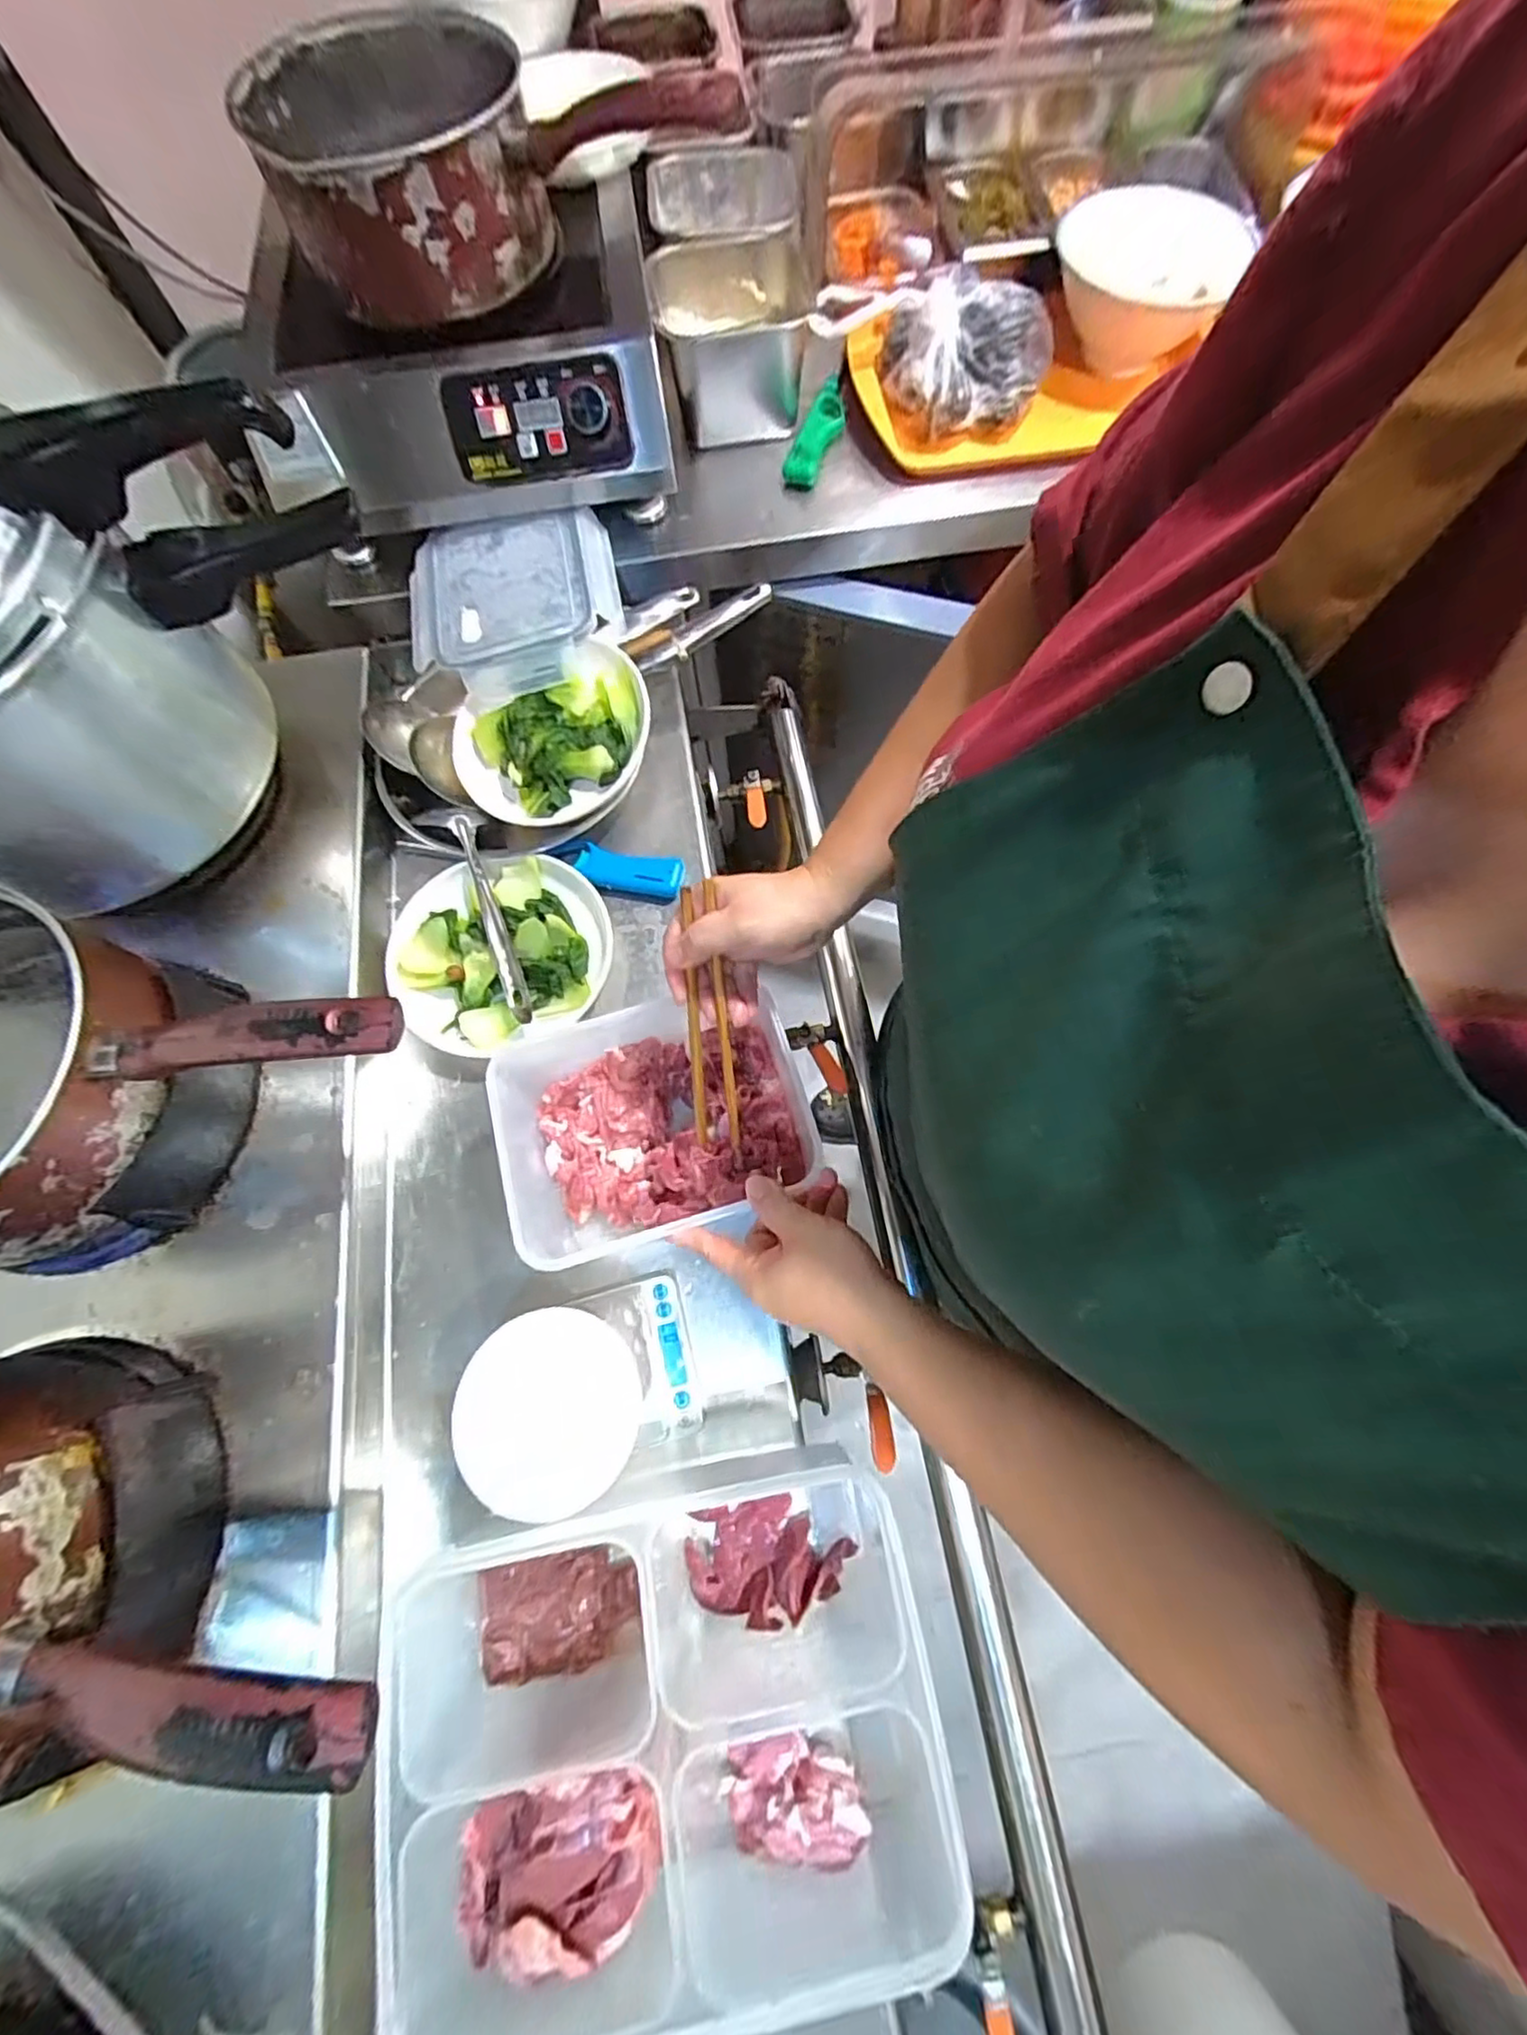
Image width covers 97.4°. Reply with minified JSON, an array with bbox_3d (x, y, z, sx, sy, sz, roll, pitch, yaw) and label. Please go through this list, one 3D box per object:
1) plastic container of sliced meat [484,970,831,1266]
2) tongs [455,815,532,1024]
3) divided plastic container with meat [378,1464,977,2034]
[{"bbox_3d":[-0.080,0.079,0.485,0.200,0.098,0.151,-16,71,-4],"label":"plastic container of sliced meat"},{"bbox_3d":[-0.230,-0.083,0.569,0.016,0.027,0.199,-22,72,-6],"label":"tongs"},{"bbox_3d":[-0.054,0.405,0.389,0.305,0.092,0.195,-9,71,-1],"label":"divided plastic container with meat"}]

